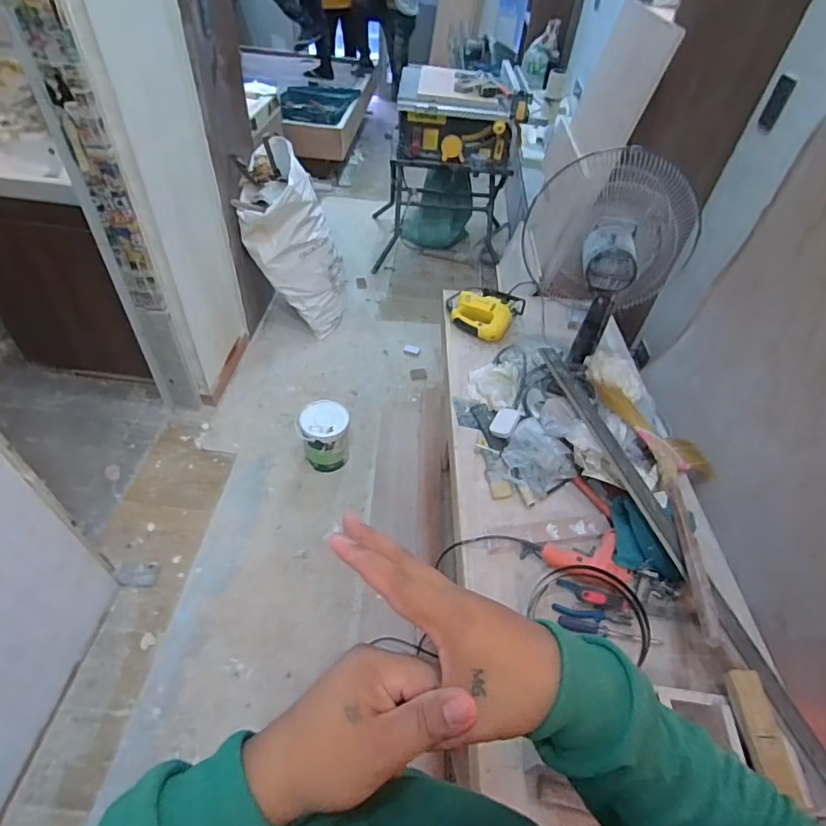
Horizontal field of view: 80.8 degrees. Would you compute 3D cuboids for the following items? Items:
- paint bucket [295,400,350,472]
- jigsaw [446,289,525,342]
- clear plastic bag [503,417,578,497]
[{"bbox_3d":[-0.315,0.084,1.737,0.175,0.230,0.152,20,49,12],"label":"paint bucket"},{"bbox_3d":[0.221,-0.343,1.576,0.219,0.061,0.228,29,51,19],"label":"jigsaw"},{"bbox_3d":[0.295,0.109,1.182,0.123,0.080,0.174,-27,56,-27],"label":"clear plastic bag"}]

